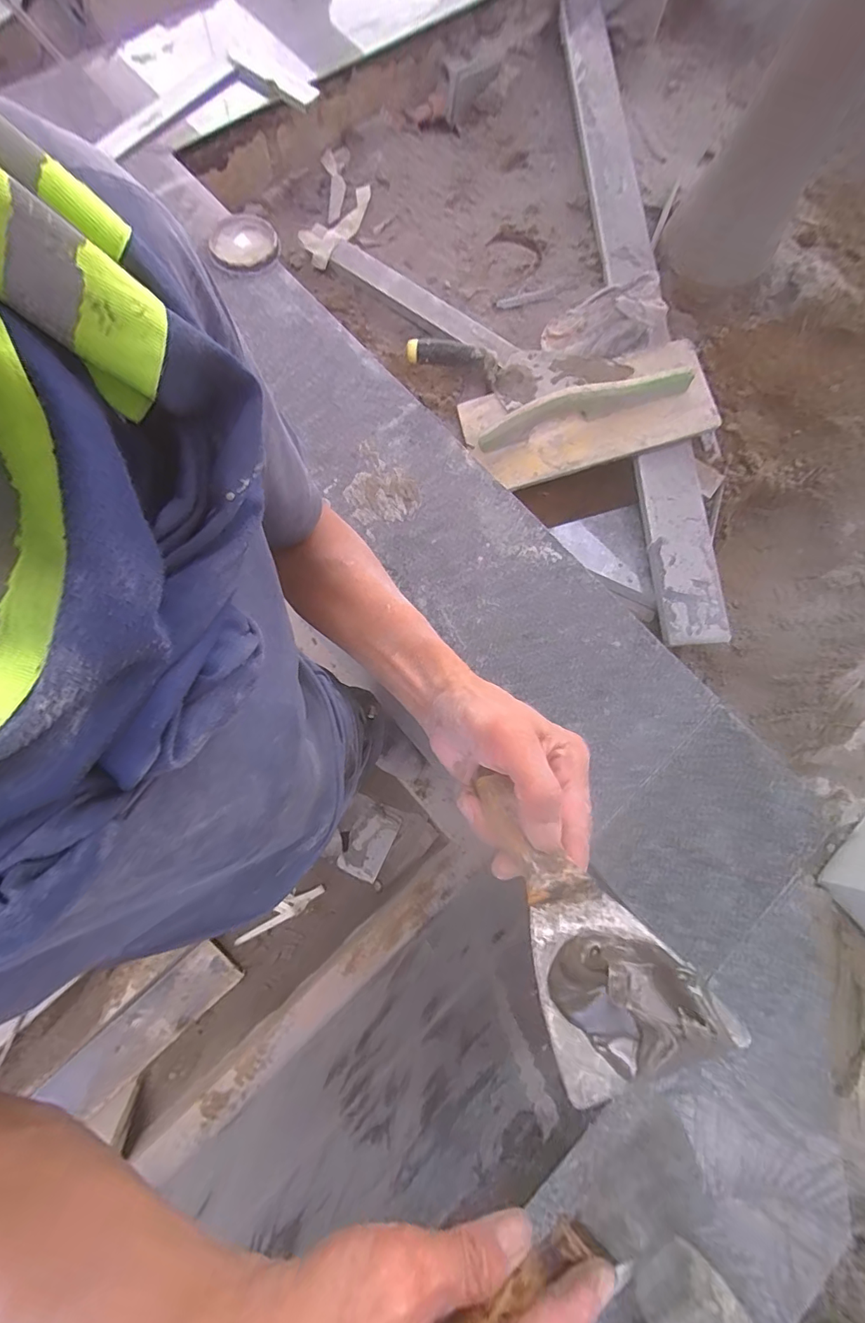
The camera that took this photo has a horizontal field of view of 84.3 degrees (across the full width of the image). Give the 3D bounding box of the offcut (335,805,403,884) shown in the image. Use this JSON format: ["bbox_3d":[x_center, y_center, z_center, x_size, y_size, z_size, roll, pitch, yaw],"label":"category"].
[{"bbox_3d":[-0.205,0.590,1.555,0.135,0.020,0.223,26,76,3],"label":"offcut"}]

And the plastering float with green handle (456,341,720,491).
[{"bbox_3d":[0.209,-0.348,0.652,0.327,0.059,0.155,-12,77,8],"label":"plastering float with green handle"}]

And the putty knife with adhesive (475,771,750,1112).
[{"bbox_3d":[0.060,0.111,0.237,0.066,0.157,0.028,-23,117,-7],"label":"putty knife with adhesive"}]

